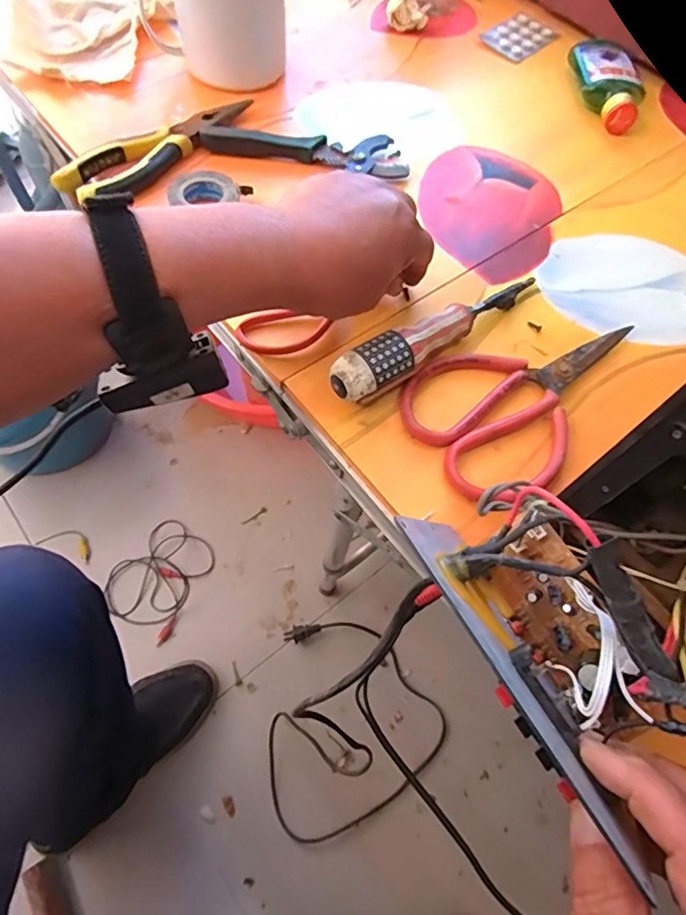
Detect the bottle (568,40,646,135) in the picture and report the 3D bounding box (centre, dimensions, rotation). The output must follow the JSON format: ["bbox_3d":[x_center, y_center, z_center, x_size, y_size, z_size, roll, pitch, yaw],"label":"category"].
[{"bbox_3d":[0.262,-0.363,0.525,0.057,0.029,0.113,-1,63,-4],"label":"bottle"}]

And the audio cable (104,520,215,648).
[{"bbox_3d":[-0.283,0.185,0.839,0.136,0.018,0.165,30,65,11],"label":"audio cable"}]

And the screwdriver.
[{"bbox_3d":[0.069,-0.089,0.368,0.182,0.040,0.026,-35,70,-19],"label":"screwdriver"}]

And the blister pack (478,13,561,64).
[{"bbox_3d":[0.192,-0.456,0.579,0.074,0.005,0.057,-41,72,-21],"label":"blister pack"}]

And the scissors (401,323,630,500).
[{"bbox_3d":[0.126,-0.044,0.365,0.172,0.012,0.106,-32,69,-18],"label":"scissors"}]

